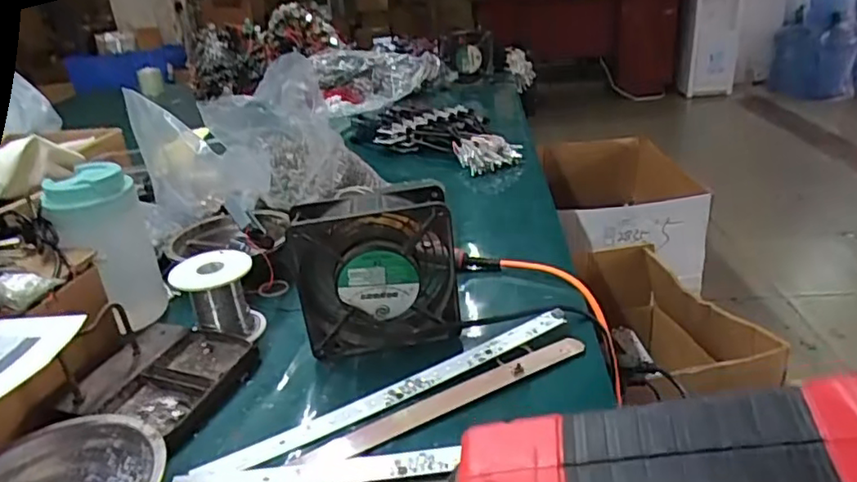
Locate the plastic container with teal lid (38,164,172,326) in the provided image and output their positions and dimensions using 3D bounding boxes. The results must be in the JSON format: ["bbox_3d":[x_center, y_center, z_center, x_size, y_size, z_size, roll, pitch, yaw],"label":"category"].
[{"bbox_3d":[-0.278,0.011,0.541,0.049,0.142,0.061,4,26,20],"label":"plastic container with teal lid"}]

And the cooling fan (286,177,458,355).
[{"bbox_3d":[-0.042,0.026,0.483,0.121,0.120,0.052,-9,25,-8],"label":"cooling fan"}]

